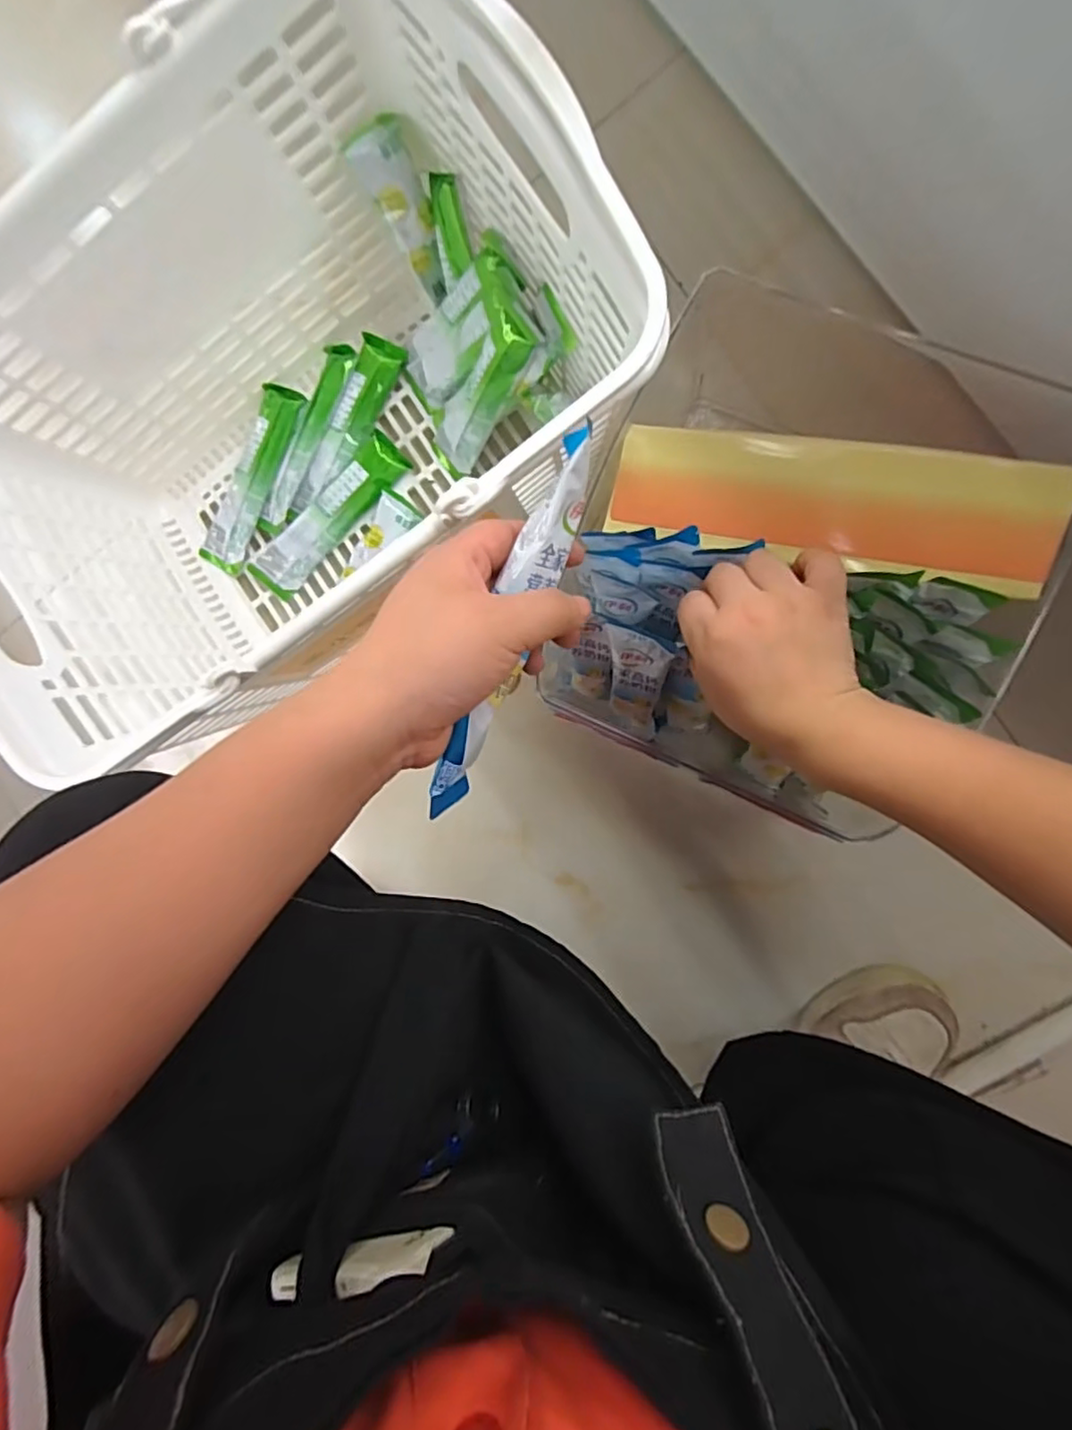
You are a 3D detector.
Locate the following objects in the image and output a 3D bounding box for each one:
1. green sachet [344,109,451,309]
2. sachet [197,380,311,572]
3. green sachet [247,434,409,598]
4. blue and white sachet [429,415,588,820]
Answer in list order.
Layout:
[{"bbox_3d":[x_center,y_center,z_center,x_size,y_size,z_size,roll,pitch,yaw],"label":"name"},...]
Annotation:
[{"bbox_3d":[-0.091,-0.350,0.451,0.037,0.103,0.014,-21,46,7],"label":"green sachet"},{"bbox_3d":[-0.249,-0.205,0.561,0.039,0.019,0.164,29,95,5],"label":"sachet"},{"bbox_3d":[-0.179,-0.169,0.546,0.163,0.021,0.043,-43,85,8],"label":"green sachet"},{"bbox_3d":[-0.012,-0.032,0.260,0.020,0.023,0.161,23,102,6],"label":"blue and white sachet"}]

